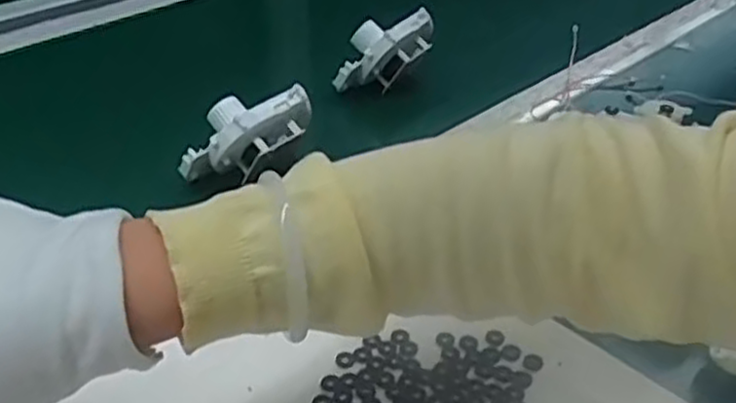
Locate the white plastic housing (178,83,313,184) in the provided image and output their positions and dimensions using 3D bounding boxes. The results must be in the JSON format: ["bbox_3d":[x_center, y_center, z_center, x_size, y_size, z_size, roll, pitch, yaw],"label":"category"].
[{"bbox_3d":[-0.088,-0.047,0.547,0.105,0.048,0.046,-31,44,-6],"label":"white plastic housing"}]

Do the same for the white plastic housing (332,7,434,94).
[{"bbox_3d":[0.016,-0.131,0.664,0.105,0.055,0.041,-34,46,-10],"label":"white plastic housing"}]

